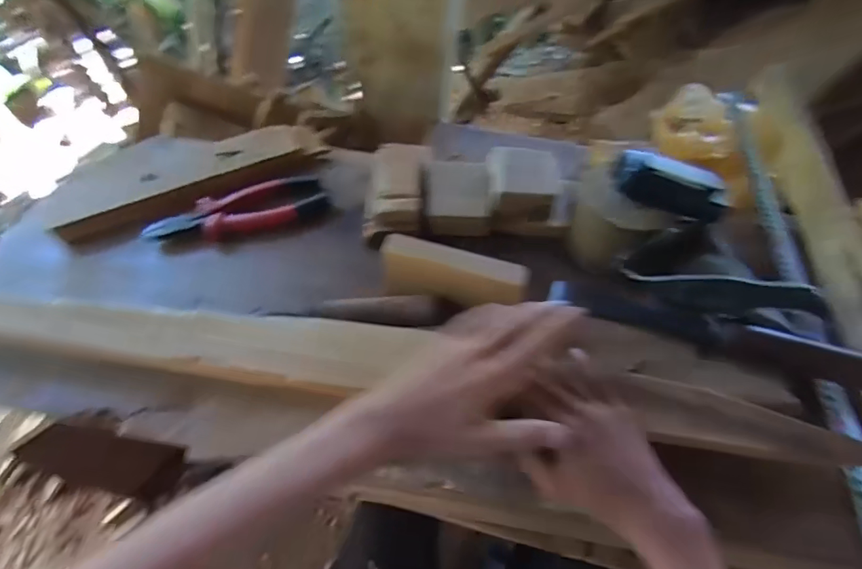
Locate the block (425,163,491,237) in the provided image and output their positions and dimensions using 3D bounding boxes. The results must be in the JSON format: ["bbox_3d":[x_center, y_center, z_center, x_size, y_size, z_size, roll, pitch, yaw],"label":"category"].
[{"bbox_3d":[0.029,-0.092,0.495,0.065,0.036,0.074,0,55,-3],"label":"block"}]

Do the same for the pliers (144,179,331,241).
[{"bbox_3d":[-0.207,-0.079,0.501,0.183,0.018,0.062,-22,59,-18],"label":"pliers"}]

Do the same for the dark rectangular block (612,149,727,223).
[{"bbox_3d":[0.225,-0.089,0.431,0.108,0.032,0.046,15,54,-10],"label":"dark rectangular block"}]

